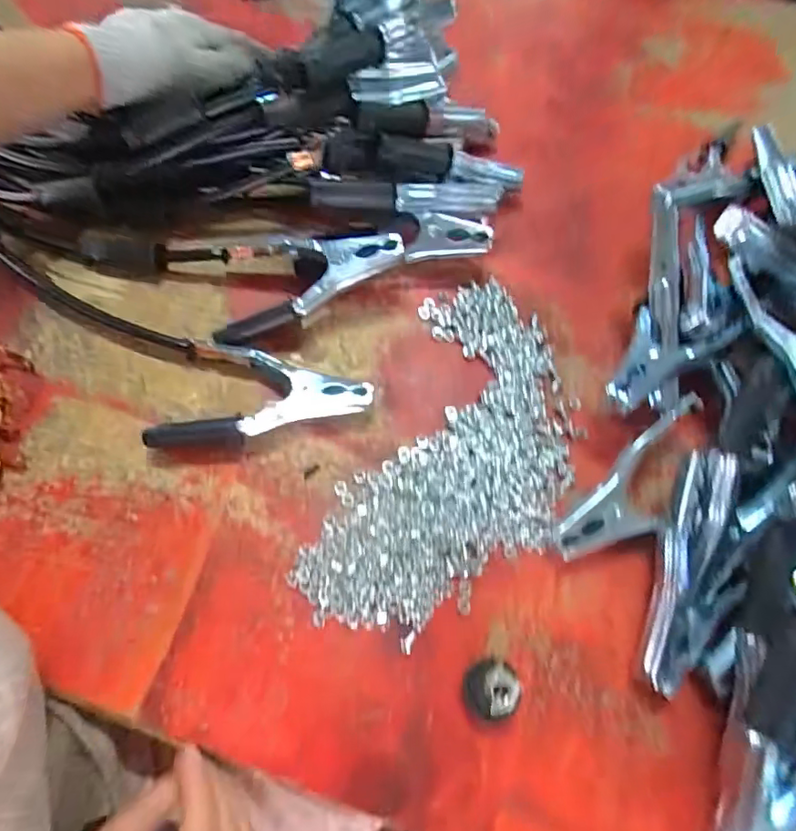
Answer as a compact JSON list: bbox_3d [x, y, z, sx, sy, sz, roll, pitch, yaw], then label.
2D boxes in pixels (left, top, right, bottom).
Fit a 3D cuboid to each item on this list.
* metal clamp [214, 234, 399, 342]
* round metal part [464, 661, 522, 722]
[{"bbox_3d":[-0.071,-0.107,0.382,0.143,0.019,0.066,-25,71,5],"label":"metal clamp"},{"bbox_3d":[0.052,0.153,0.295,0.026,0.023,0.029,20,69,5],"label":"round metal part"}]

